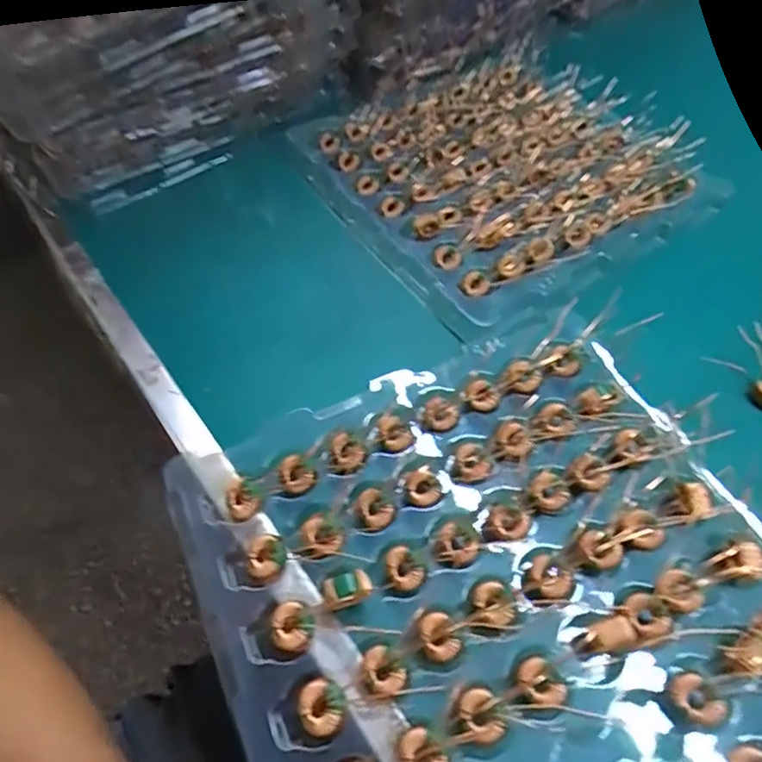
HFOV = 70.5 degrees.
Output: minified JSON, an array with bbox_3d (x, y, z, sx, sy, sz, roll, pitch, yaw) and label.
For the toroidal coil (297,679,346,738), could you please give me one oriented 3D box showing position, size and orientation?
[{"bbox_3d":[-0.027,0.149,0.245,0.021,0.011,0.021,0,56,0],"label":"toroidal coil"}]

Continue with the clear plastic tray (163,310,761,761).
[{"bbox_3d":[0.067,0.109,0.276,0.280,0.021,0.282,-23,59,-15],"label":"clear plastic tray"}]

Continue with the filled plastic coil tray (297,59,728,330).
[{"bbox_3d":[0.103,-0.207,0.500,0.279,0.035,0.317,-28,61,-18],"label":"filled plastic coil tray"}]

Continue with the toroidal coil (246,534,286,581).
[{"bbox_3d":[-0.059,0.092,0.280,0.019,0.007,0.022,10,56,6],"label":"toroidal coil"}]

